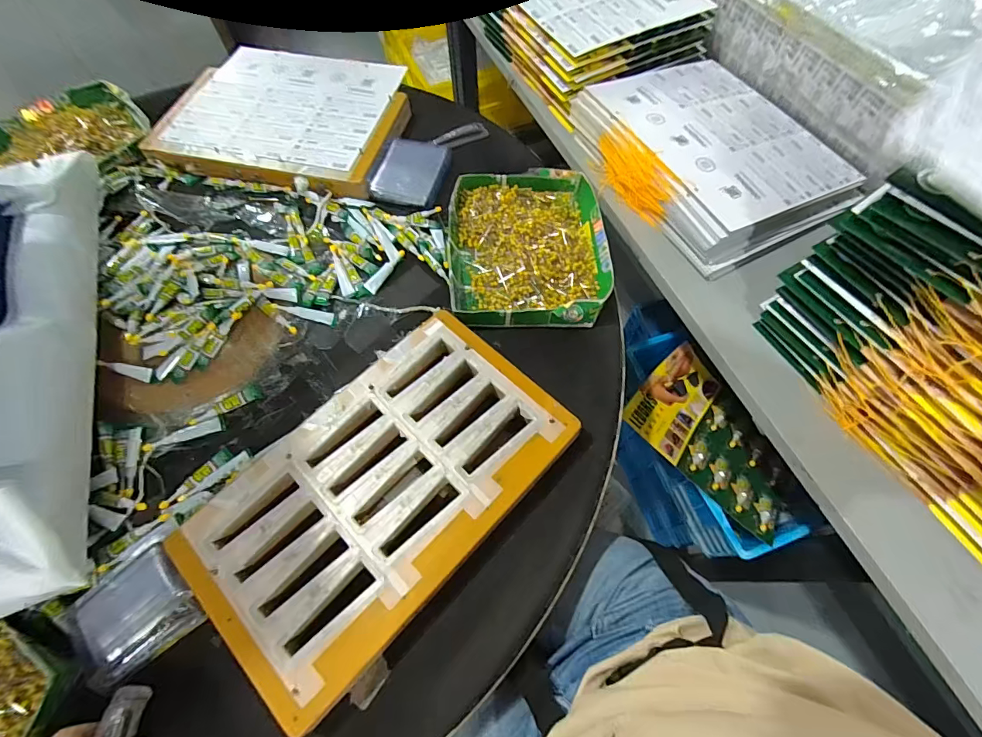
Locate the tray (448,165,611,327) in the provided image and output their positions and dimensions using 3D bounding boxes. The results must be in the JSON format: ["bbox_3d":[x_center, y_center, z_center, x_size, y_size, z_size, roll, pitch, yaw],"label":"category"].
[{"bbox_3d":[0.050,-0.178,0.618,0.213,0.035,0.263,-3,65,0],"label":"tray"}]

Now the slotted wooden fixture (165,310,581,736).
[{"bbox_3d":[-0.110,0.123,0.474,0.220,0.046,0.379,41,72,18],"label":"slotted wooden fixture"}]

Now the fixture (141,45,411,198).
[{"bbox_3d":[-0.352,-0.447,0.760,0.402,0.028,0.312,15,66,8],"label":"fixture"}]

